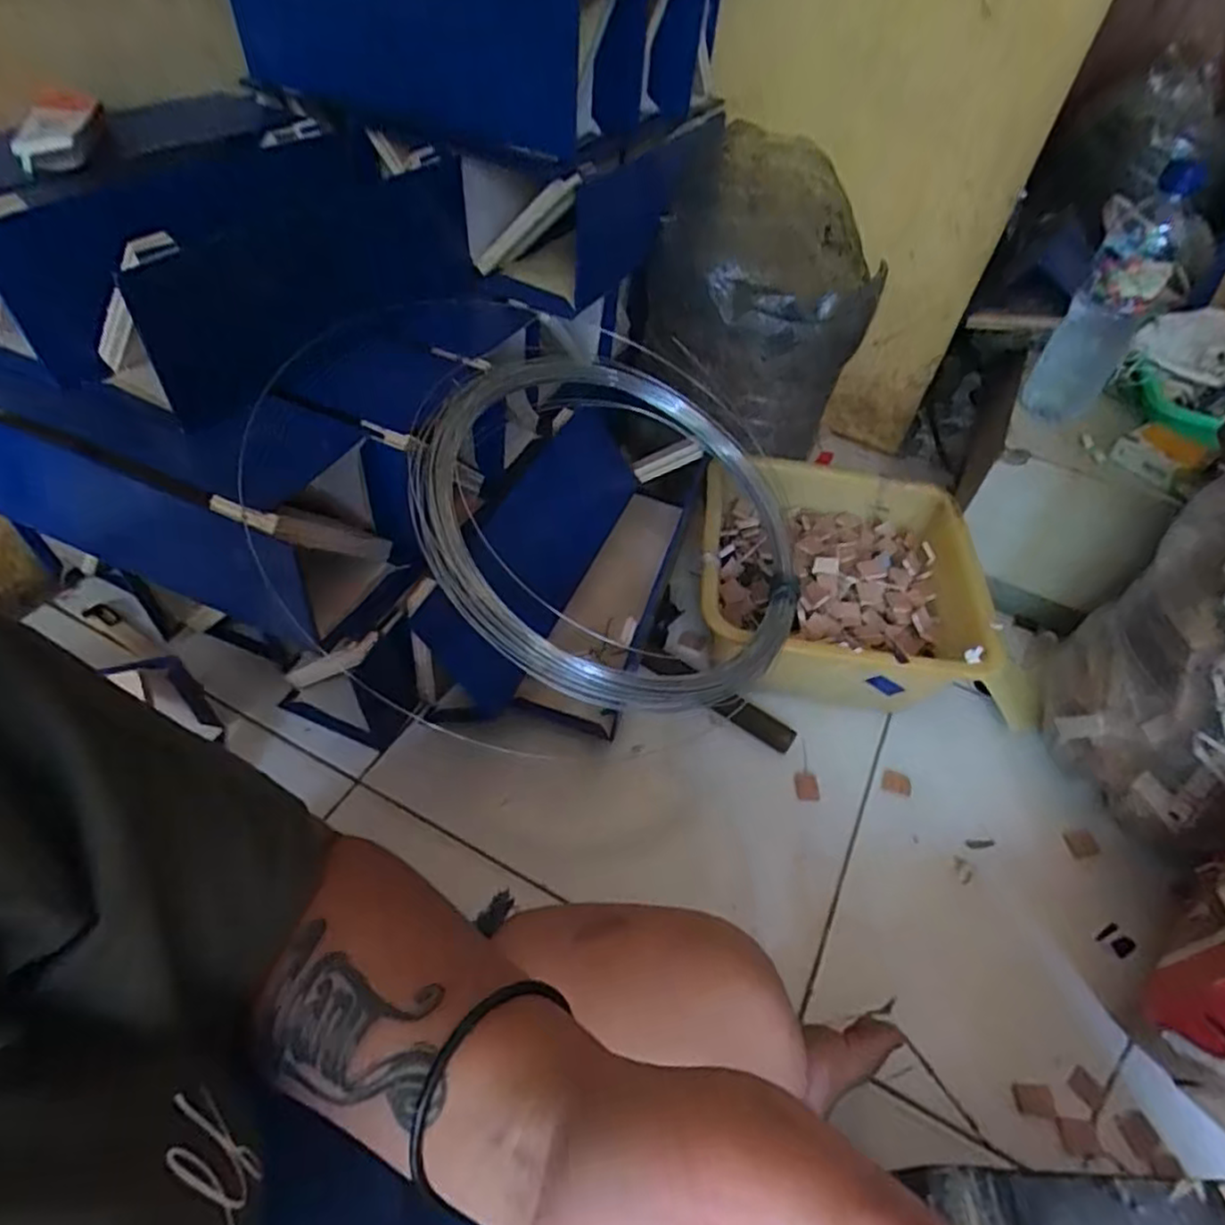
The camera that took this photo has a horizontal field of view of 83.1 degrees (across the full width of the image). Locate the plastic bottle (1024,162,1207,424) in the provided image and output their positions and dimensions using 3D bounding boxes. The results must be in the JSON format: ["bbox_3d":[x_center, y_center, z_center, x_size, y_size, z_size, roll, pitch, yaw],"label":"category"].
[{"bbox_3d":[0.473,-0.292,0.661,0.072,0.221,0.059,30,52,19],"label":"plastic bottle"}]

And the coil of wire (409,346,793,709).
[{"bbox_3d":[0.001,-0.074,0.583,0.314,0.069,0.336,7,65,-16],"label":"coil of wire"}]

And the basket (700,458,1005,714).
[{"bbox_3d":[0.223,-0.024,0.707,0.273,0.103,0.267,9,48,2],"label":"basket"}]

